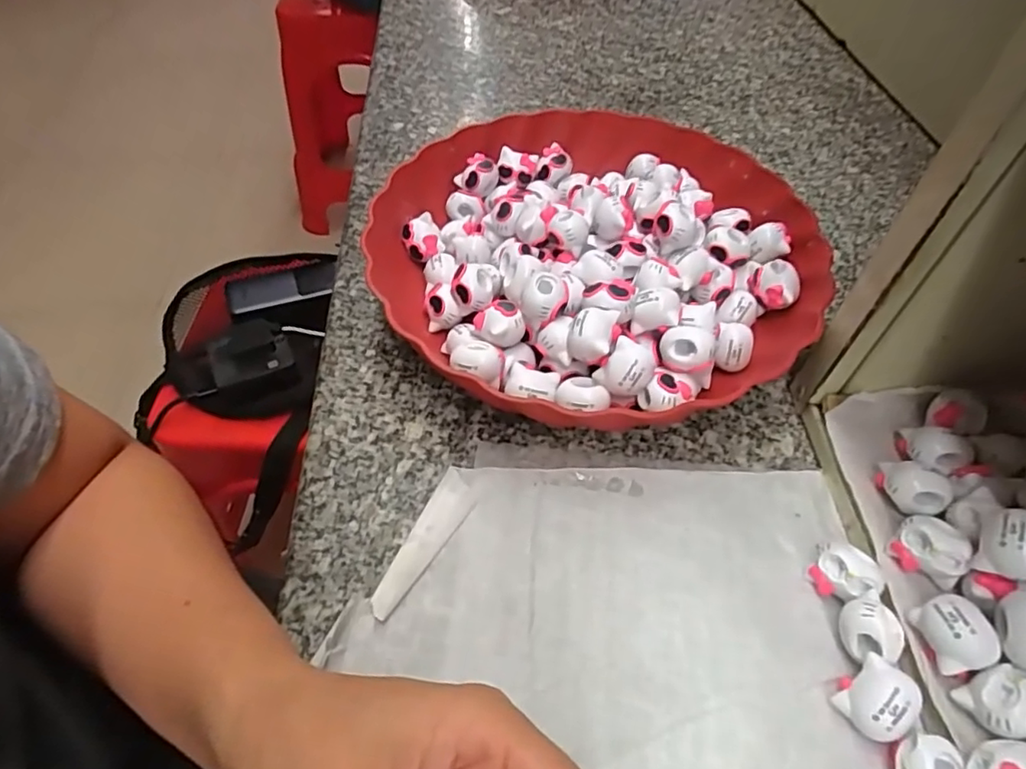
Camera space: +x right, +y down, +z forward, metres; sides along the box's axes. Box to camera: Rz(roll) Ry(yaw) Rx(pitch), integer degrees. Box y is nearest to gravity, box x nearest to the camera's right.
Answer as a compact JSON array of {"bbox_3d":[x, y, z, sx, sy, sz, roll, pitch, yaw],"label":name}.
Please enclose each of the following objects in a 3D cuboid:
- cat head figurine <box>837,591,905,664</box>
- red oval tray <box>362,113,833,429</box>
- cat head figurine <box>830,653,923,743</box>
[{"bbox_3d":[0.135,0.095,0.229,0.021,0.022,0.023,0,52,0],"label":"cat head figurine"},{"bbox_3d":[0.045,-0.075,0.343,0.233,0.053,0.237,-29,58,-21],"label":"red oval tray"},{"bbox_3d":[0.131,0.114,0.214,0.022,0.021,0.023,-32,59,-23],"label":"cat head figurine"}]

